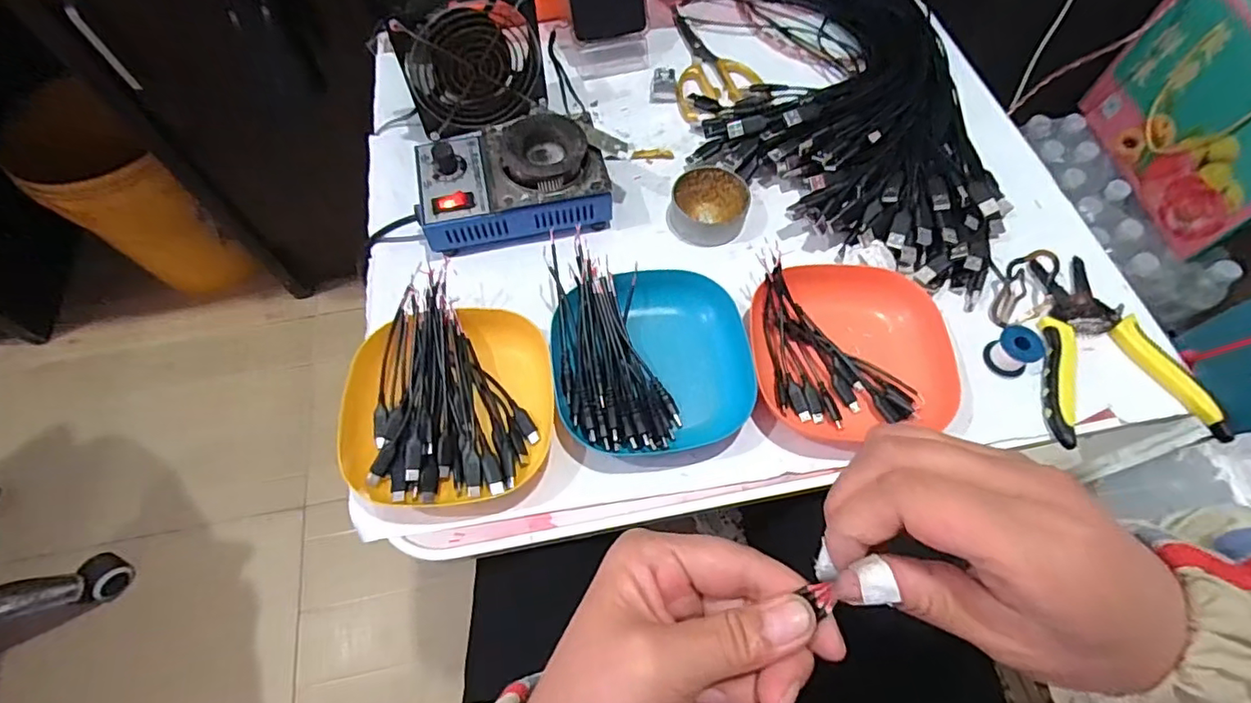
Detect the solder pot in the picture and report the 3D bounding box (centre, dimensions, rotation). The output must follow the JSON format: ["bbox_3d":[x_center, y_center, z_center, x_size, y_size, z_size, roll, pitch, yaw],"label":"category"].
[{"bbox_3d":[-0.093,-0.143,0.480,0.152,0.061,0.101,-9,64,-5],"label":"solder pot"}]

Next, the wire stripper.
[{"bbox_3d":[0.359,-0.004,0.435,0.114,0.015,0.153,2,64,1],"label":"wire stripper"}]

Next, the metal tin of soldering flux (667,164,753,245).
[{"bbox_3d":[0.071,-0.124,0.492,0.063,0.023,0.065,0,64,0],"label":"metal tin of soldering flux"}]

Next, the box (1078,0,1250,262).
[{"bbox_3d":[0.856,-0.327,0.796,0.168,0.237,0.324,-6,64,-3],"label":"box"}]

